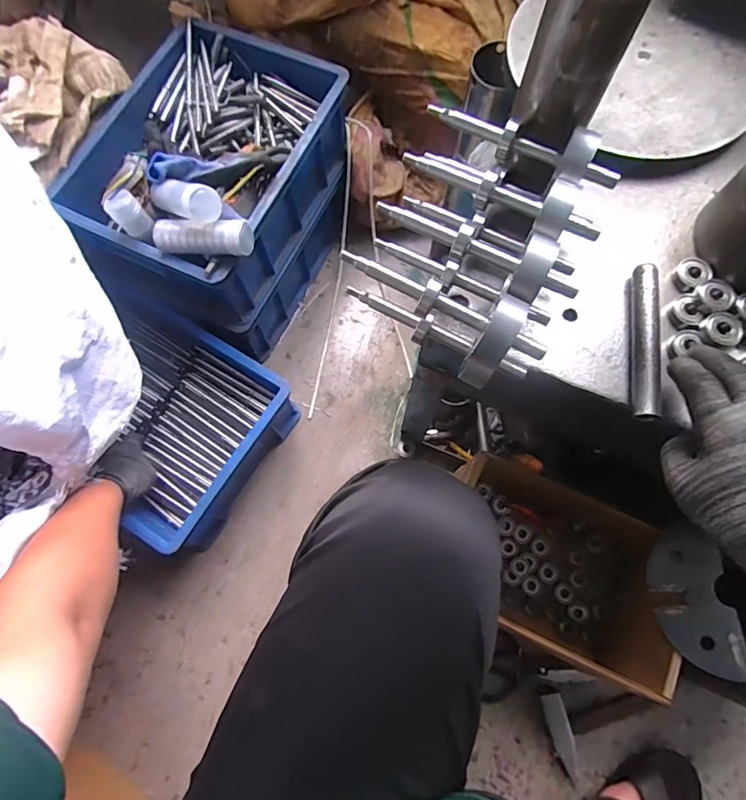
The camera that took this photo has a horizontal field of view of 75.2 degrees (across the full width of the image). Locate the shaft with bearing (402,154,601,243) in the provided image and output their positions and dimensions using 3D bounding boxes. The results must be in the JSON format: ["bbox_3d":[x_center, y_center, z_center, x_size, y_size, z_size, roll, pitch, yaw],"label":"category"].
[{"bbox_3d":[0.095,-0.155,0.368,0.156,0.032,0.033,29,75,20],"label":"shaft with bearing"}]

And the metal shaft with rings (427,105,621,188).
[{"bbox_3d":[0.118,-0.204,0.381,0.158,0.032,0.030,28,75,7],"label":"metal shaft with rings"}]

